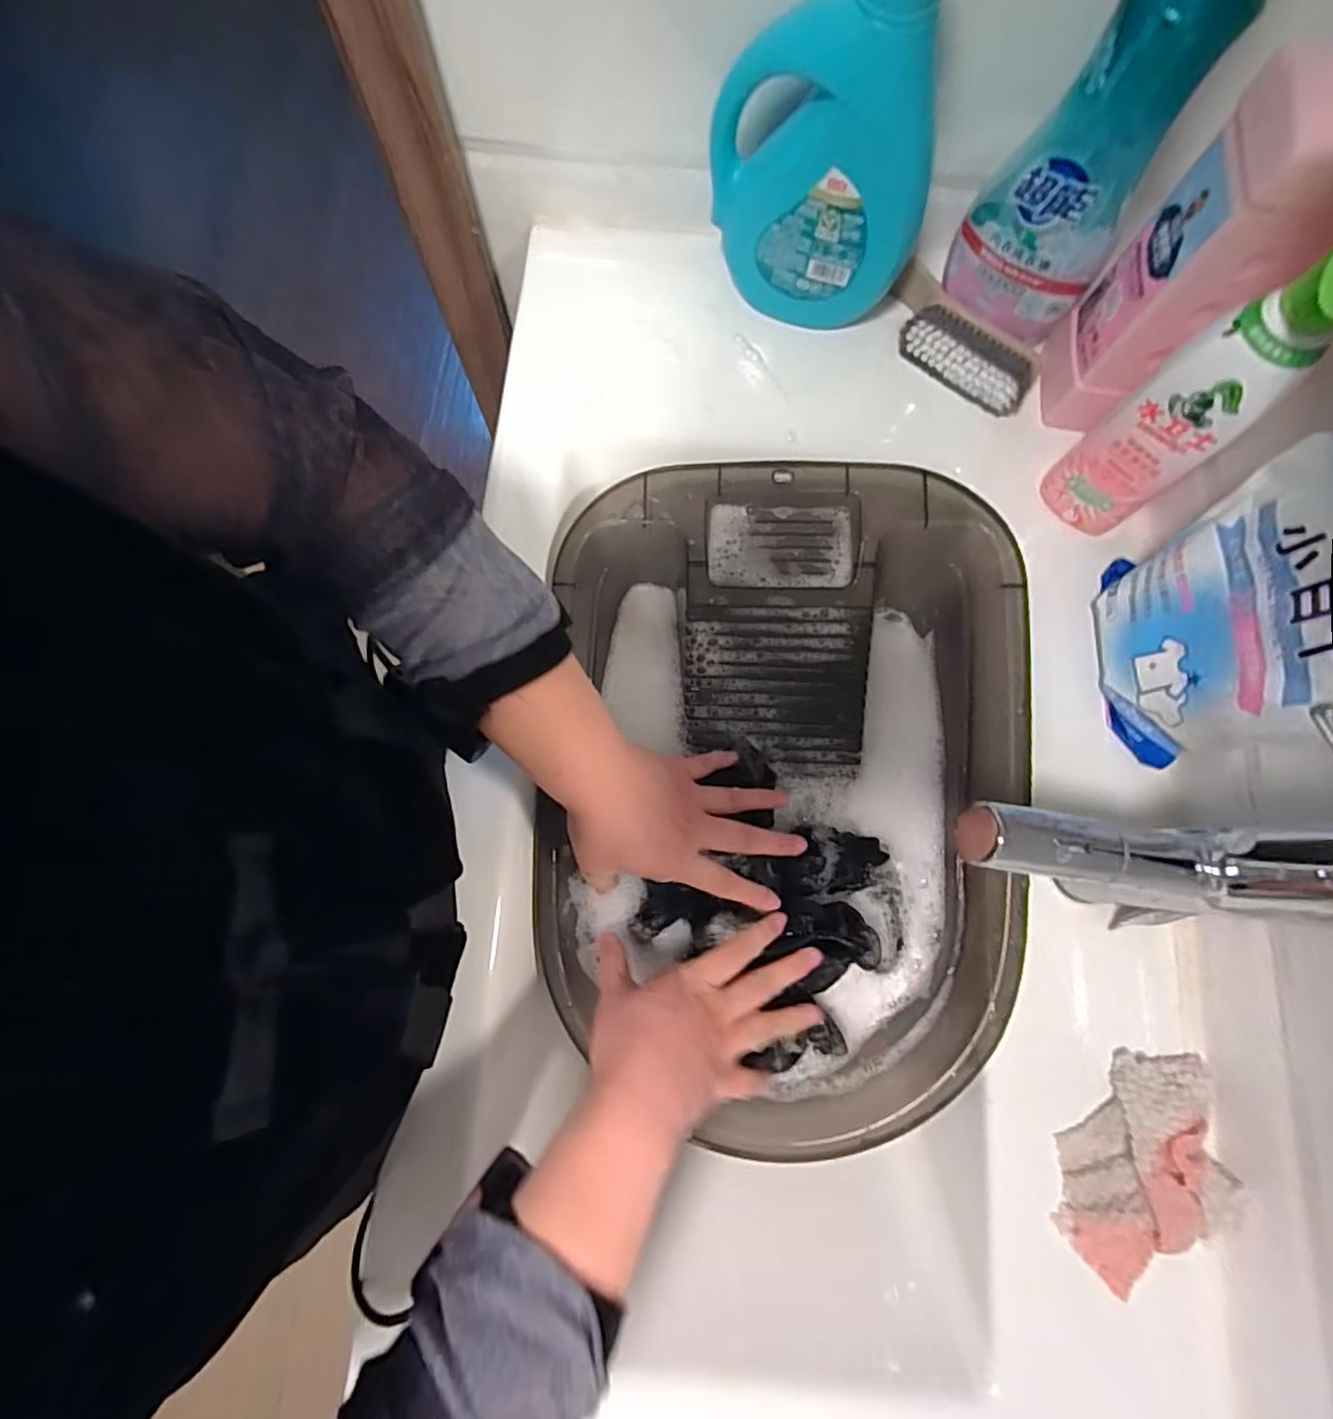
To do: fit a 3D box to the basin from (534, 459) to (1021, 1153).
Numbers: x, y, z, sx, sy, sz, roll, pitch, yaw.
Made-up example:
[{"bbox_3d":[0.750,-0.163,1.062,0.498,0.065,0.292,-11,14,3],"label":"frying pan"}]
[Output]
[{"bbox_3d":[0.072,0.056,0.444,0.306,0.098,0.458,5,77,0],"label":"basin"}]

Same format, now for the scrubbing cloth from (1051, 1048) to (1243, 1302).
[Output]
[{"bbox_3d":[0.289,0.273,0.366,0.088,0.030,0.129,44,80,8],"label":"scrubbing cloth"}]

